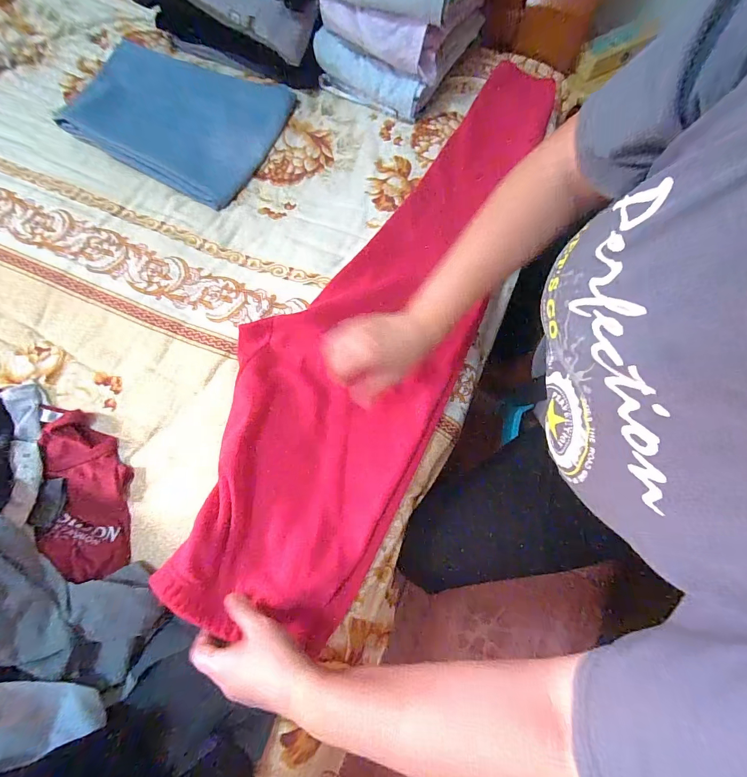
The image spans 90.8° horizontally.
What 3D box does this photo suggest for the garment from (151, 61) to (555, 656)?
[{"bbox_3d":[0.047,-0.175,0.537,0.247,0.053,0.972,25,71,6],"label":"garment"}]

